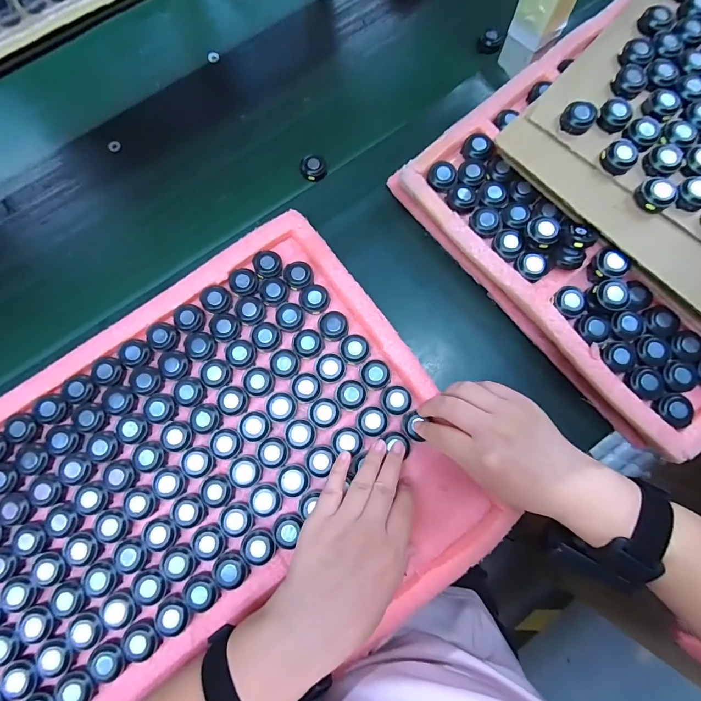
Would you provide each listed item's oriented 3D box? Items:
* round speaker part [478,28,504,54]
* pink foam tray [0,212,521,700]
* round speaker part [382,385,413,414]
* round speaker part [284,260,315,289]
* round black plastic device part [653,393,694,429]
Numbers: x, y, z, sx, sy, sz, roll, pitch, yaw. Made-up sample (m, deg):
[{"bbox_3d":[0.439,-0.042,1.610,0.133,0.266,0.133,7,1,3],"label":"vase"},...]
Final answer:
[{"bbox_3d":[0.181,-0.402,0.473,0.030,0.009,0.029,0,75,1],"label":"round speaker part"},{"bbox_3d":[-0.156,0.133,0.335,0.494,0.037,0.366,-32,76,-7],"label":"pink foam tray"},{"bbox_3d":[0.044,0.048,0.353,0.028,0.005,0.026,9,75,4],"label":"round speaker part"},{"bbox_3d":[-0.054,-0.081,0.380,0.029,0.011,0.030,0,75,1],"label":"round speaker part"},{"bbox_3d":[0.290,0.053,0.325,0.028,0.009,0.029,0,75,1],"label":"round black plastic device part"}]

